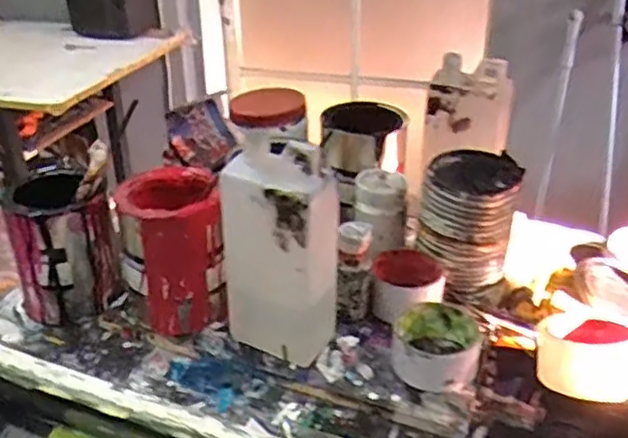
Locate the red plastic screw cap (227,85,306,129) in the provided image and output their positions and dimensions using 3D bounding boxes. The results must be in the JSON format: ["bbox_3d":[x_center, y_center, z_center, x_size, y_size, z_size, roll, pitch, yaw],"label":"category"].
[{"bbox_3d":[-0.061,-0.146,0.869,0.096,0.029,0.090,-2,31,-2],"label":"red plastic screw cap"}]

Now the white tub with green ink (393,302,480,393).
[{"bbox_3d":[0.118,0.125,0.652,0.079,0.045,0.085,0,31,0],"label":"white tub with green ink"}]

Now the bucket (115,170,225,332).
[{"bbox_3d":[-0.146,0.030,0.701,0.101,0.140,0.105,-9,32,-14],"label":"bucket"}]

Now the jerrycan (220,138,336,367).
[{"bbox_3d":[-0.029,0.036,0.637,0.105,0.220,0.057,17,35,27],"label":"jerrycan"}]

